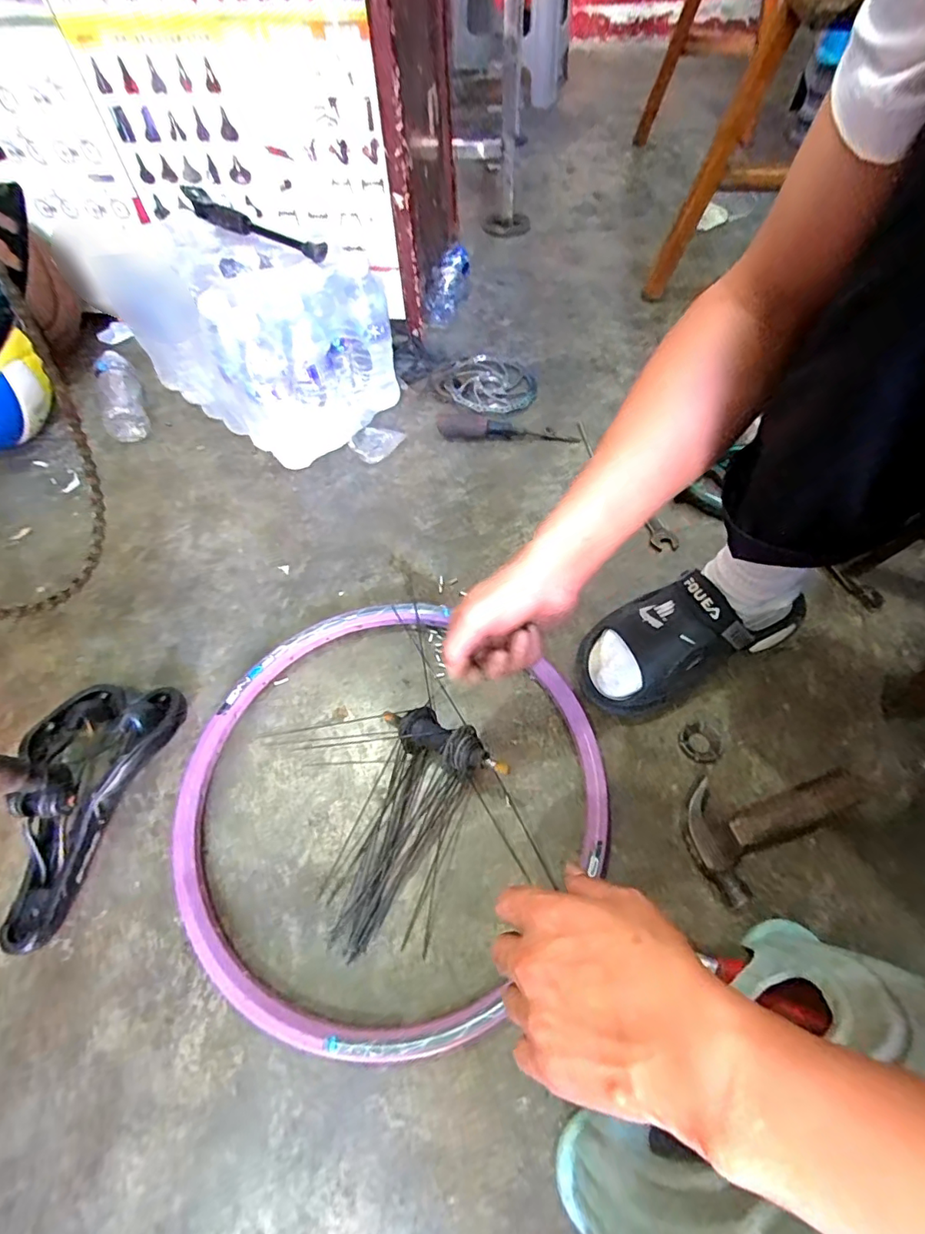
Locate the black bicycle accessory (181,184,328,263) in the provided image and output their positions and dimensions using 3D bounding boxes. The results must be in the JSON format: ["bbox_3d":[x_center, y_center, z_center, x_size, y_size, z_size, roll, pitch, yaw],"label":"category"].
[{"bbox_3d":[-0.301,-0.547,0.718,0.291,0.021,0.040,35,65,20],"label":"black bicycle accessory"}]

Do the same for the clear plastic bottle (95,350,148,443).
[{"bbox_3d":[-0.553,-0.362,0.834,0.072,0.054,0.193,-27,62,-14],"label":"clear plastic bottle"}]

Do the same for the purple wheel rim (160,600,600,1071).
[{"bbox_3d":[-0.077,0.169,0.519,0.398,0.030,0.411,-1,59,1],"label":"purple wheel rim"}]

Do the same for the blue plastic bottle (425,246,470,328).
[{"bbox_3d":[-0.031,-0.628,0.990,0.066,0.054,0.223,6,59,5],"label":"blue plastic bottle"}]

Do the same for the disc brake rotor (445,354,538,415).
[{"bbox_3d":[0.046,-0.388,0.863,0.149,0.011,0.153,3,59,-5],"label":"disc brake rotor"}]

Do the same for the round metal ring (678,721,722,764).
[{"bbox_3d":[0.244,0.129,0.532,0.042,0.007,0.040,-1,59,1],"label":"round metal ring"}]

